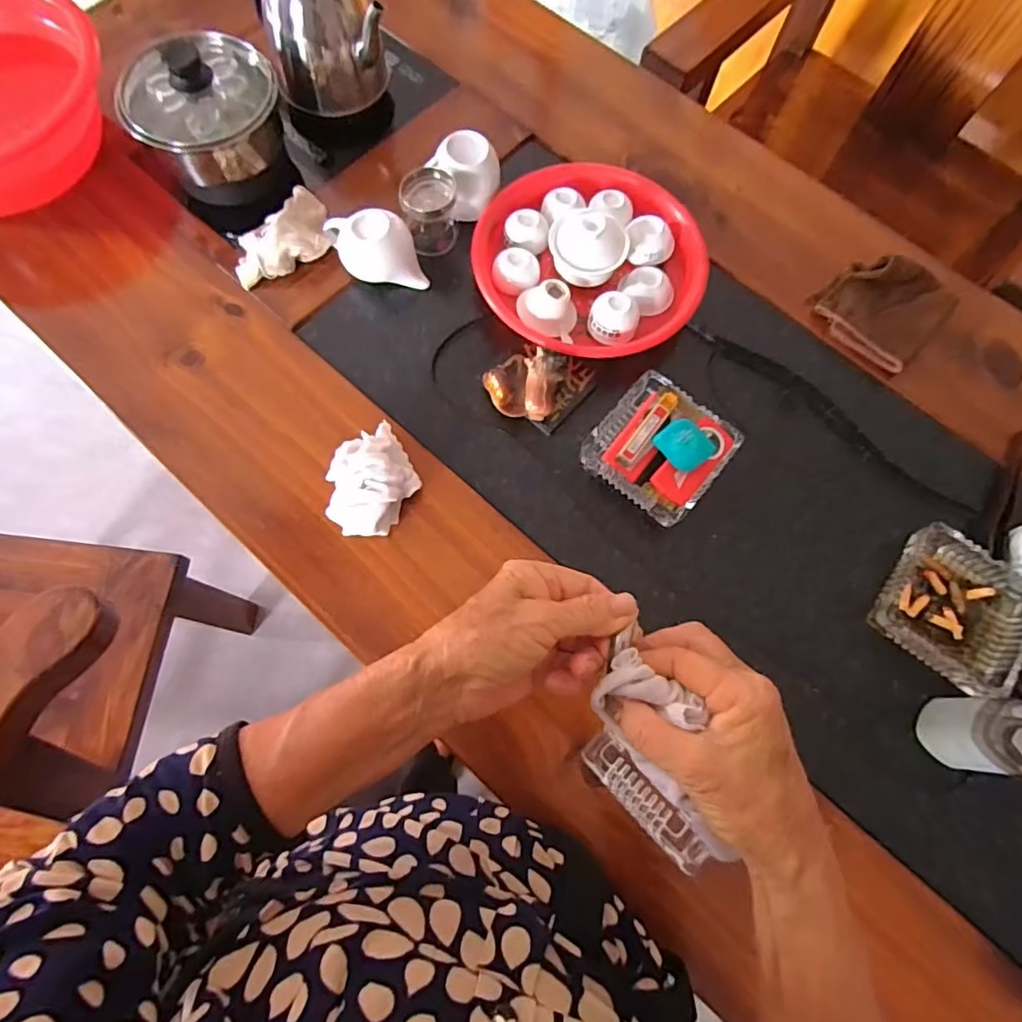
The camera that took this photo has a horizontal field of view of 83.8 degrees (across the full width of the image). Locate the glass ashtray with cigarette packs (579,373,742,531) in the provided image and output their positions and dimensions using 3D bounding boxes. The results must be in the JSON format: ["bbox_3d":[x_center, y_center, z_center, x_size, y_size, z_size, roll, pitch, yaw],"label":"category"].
[{"bbox_3d":[0.151,-0.068,0.570,0.123,0.064,0.120,38,74,10],"label":"glass ashtray with cigarette packs"}]

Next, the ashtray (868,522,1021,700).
[{"bbox_3d":[0.421,0.092,0.541,0.121,0.035,0.125,35,73,9],"label":"ashtray"}]

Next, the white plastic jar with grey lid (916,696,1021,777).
[{"bbox_3d":[0.402,0.188,0.481,0.060,0.090,0.058,1,71,-2],"label":"white plastic jar with grey lid"}]

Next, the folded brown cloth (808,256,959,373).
[{"bbox_3d":[0.421,-0.232,0.641,0.131,0.048,0.121,-42,78,-15],"label":"folded brown cloth"}]

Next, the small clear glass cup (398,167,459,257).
[{"bbox_3d":[-0.090,-0.330,0.632,0.058,0.062,0.060,1,71,-2],"label":"small clear glass cup"}]

